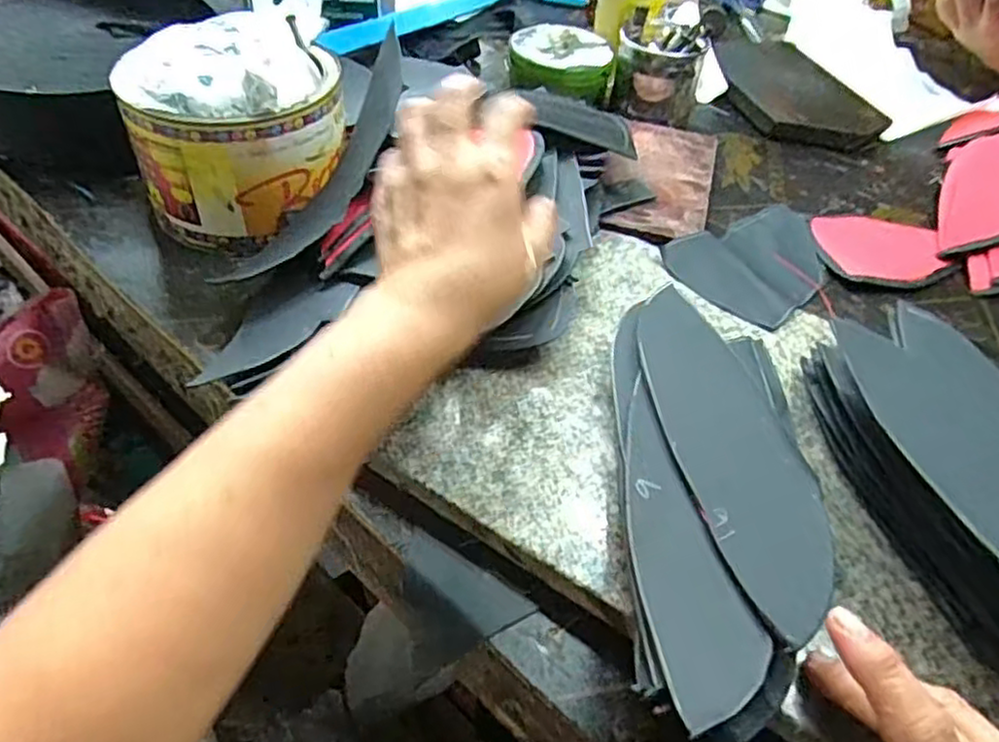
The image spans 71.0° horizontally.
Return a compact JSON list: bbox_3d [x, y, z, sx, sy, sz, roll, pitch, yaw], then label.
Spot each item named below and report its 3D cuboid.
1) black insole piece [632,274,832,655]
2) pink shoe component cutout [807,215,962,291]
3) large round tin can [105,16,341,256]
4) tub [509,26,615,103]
[{"bbox_3d":[0.120,0.031,0.358,0.062,0.020,0.211,-4,49,-8],"label":"black insole piece"},{"bbox_3d":[0.316,-0.098,0.577,0.112,0.019,0.081,-8,49,-12],"label":"pink shoe component cutout"},{"bbox_3d":[-0.184,-0.172,0.501,0.142,0.113,0.118,-16,51,-18],"label":"large round tin can"},{"bbox_3d":[0.059,-0.300,0.708,0.090,0.056,0.092,2,48,-3],"label":"tub"}]

